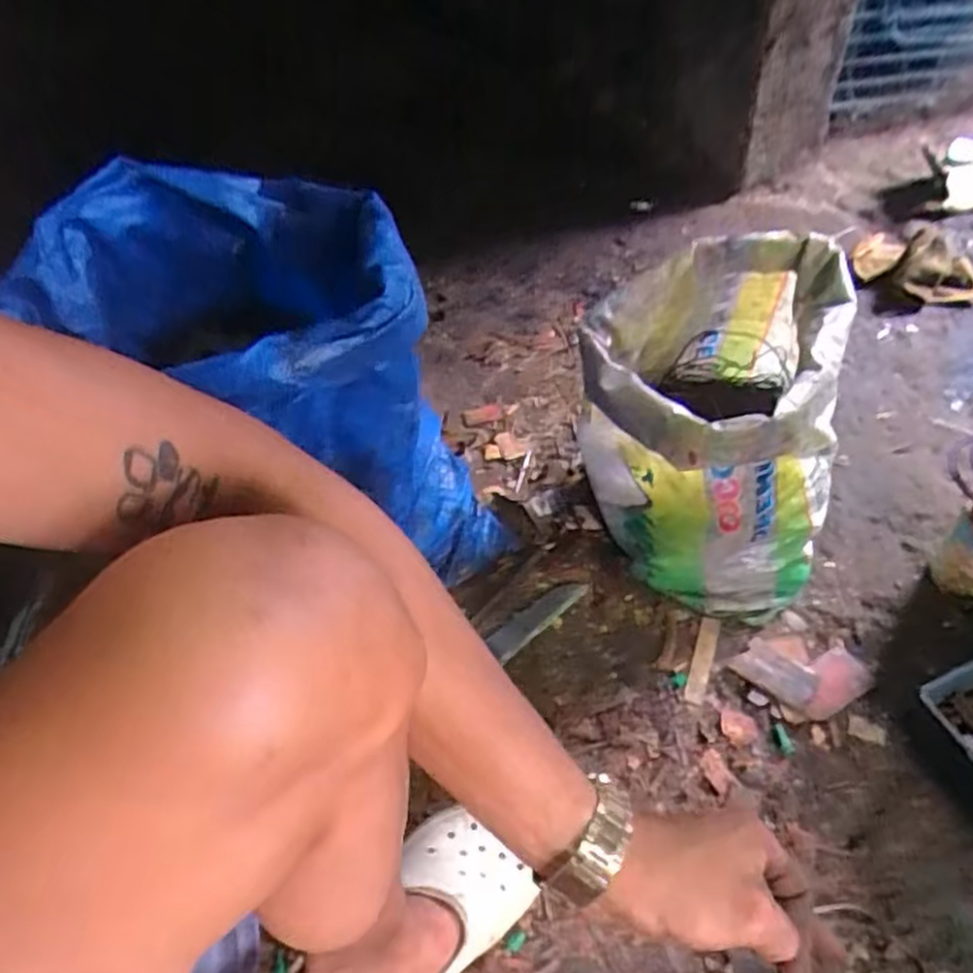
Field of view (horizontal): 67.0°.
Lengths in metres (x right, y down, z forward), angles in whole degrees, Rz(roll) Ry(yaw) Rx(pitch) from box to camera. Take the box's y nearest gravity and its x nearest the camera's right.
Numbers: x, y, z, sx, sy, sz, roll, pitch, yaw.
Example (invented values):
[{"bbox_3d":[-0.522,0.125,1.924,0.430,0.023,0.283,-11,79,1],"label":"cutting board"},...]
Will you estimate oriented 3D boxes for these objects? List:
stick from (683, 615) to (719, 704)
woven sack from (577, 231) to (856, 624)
[{"bbox_3d":[0.236,0.189,0.805,0.020,0.008,0.106,14,50,17],"label":"stick"},{"bbox_3d":[0.246,-0.071,0.831,0.260,0.319,0.307,7,49,11],"label":"woven sack"}]

